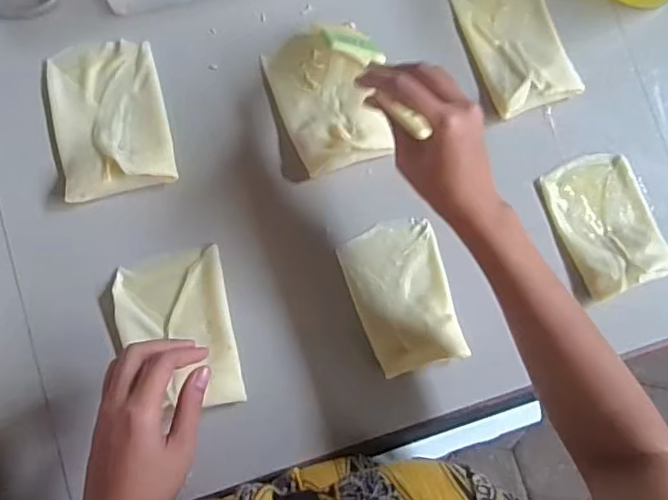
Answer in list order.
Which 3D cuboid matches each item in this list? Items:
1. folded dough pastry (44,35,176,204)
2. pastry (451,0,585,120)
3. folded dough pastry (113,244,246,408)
[{"bbox_3d":[-0.190,-0.114,0.507,0.092,0.027,0.136,-13,84,-9],"label":"folded dough pastry"},{"bbox_3d":[0.172,-0.200,0.572,0.088,0.010,0.141,-17,76,-5],"label":"pastry"},{"bbox_3d":[-0.130,0.067,0.502,0.089,0.023,0.129,-11,86,-8],"label":"folded dough pastry"}]

